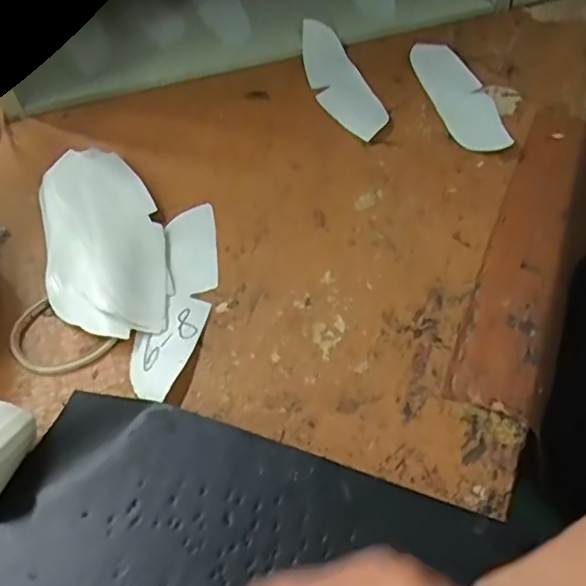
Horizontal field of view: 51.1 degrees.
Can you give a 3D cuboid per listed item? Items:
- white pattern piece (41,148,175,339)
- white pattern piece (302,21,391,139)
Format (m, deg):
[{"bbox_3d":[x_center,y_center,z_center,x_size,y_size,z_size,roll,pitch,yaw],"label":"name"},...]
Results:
[{"bbox_3d":[-0.164,-0.051,0.531,0.096,0.027,0.218,-14,52,-7],"label":"white pattern piece"},{"bbox_3d":[0.052,-0.231,0.658,0.055,0.025,0.190,-19,54,-3],"label":"white pattern piece"}]

